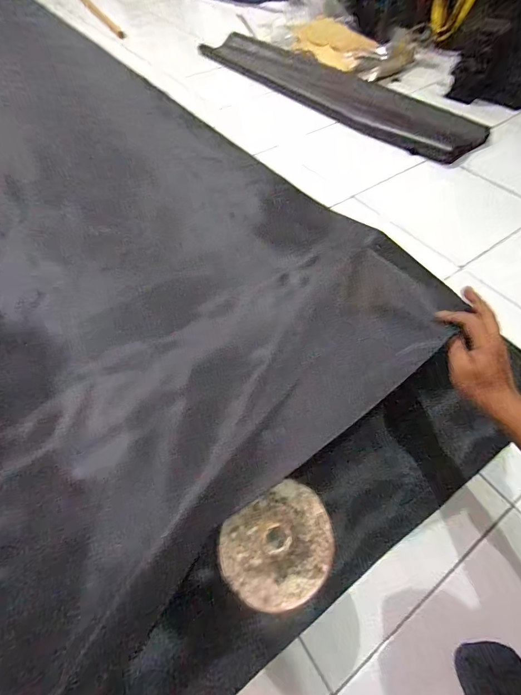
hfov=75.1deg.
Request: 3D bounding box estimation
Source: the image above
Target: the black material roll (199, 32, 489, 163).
[{"bbox_3d":[0.273,-1.126,1.440,0.308,0.087,1.417,-37,63,-19],"label":"black material roll"}]

